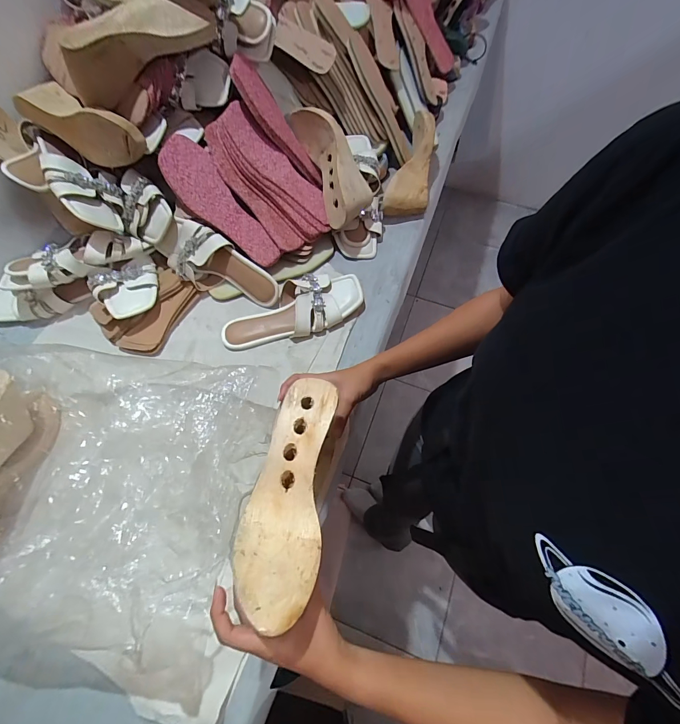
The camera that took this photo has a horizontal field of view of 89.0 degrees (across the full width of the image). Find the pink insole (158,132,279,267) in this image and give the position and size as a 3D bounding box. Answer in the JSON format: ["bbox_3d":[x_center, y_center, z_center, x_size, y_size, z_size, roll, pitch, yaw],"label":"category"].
[{"bbox_3d":[-0.206,-0.260,0.589,0.082,0.015,0.237,-37,105,3],"label":"pink insole"}]

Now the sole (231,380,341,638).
[{"bbox_3d":[-0.051,0.120,0.346,0.075,0.035,0.222,6,61,4],"label":"sole"}]

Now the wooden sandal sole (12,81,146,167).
[{"bbox_3d":[-0.412,-0.374,0.553,0.190,0.069,0.084,32,70,14],"label":"wooden sandal sole"}]

